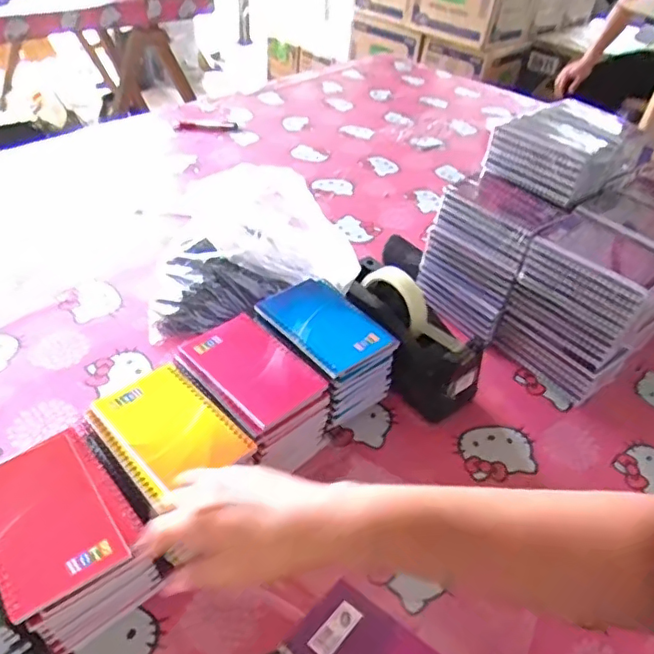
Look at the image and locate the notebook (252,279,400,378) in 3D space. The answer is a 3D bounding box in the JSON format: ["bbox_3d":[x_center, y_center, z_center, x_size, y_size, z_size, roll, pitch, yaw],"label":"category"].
[{"bbox_3d":[-0.002,-0.005,0.611,0.092,0.016,0.129,-26,50,-32],"label":"notebook"}]

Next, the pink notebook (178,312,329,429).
[{"bbox_3d":[-0.072,0.036,0.559,0.083,0.011,0.131,-28,52,-34],"label":"pink notebook"}]

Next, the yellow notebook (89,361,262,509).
[{"bbox_3d":[-0.139,0.090,0.497,0.092,0.010,0.128,-30,53,-35],"label":"yellow notebook"}]

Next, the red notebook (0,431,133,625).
[{"bbox_3d":[-0.214,0.143,0.431,0.083,0.008,0.129,-25,50,-32],"label":"red notebook"}]

